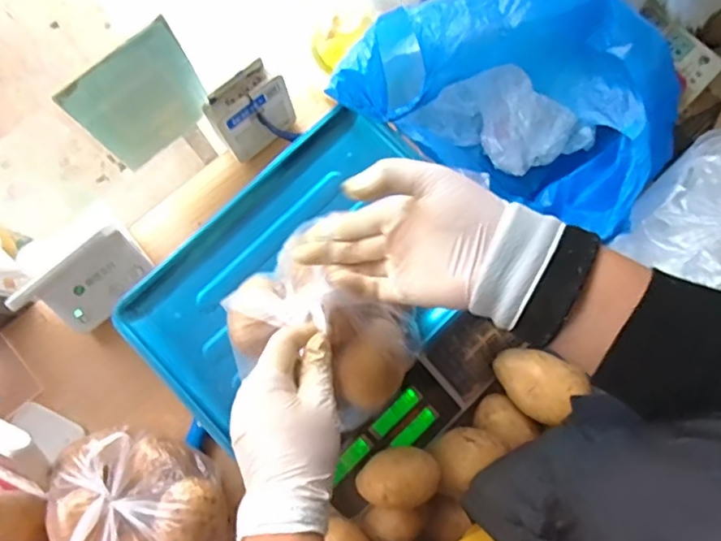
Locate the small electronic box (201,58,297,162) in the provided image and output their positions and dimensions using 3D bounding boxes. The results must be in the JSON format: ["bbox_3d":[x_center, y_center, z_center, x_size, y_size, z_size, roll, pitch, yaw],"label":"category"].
[{"bbox_3d":[-0.121,-0.176,0.656,0.096,0.109,0.047,-36,81,-5],"label":"small electronic box"}]

